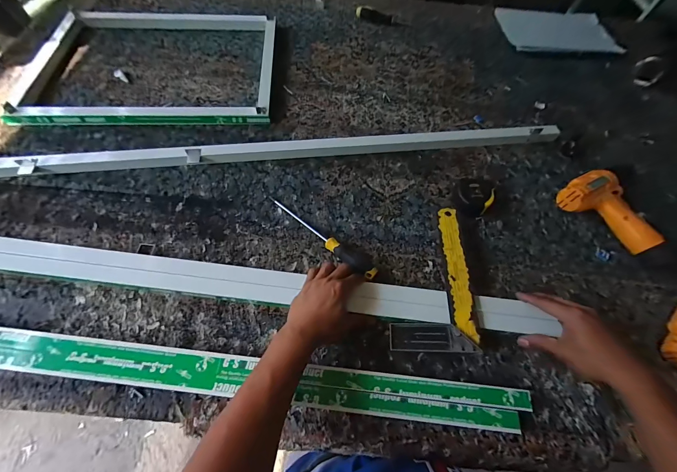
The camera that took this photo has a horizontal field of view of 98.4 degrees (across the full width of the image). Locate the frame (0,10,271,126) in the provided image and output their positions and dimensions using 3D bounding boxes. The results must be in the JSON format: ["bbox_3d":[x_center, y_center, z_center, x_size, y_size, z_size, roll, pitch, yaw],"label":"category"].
[{"bbox_3d":[-0.451,-0.447,0.726,0.571,0.031,0.456,-2,62,-3],"label":"frame"}]

